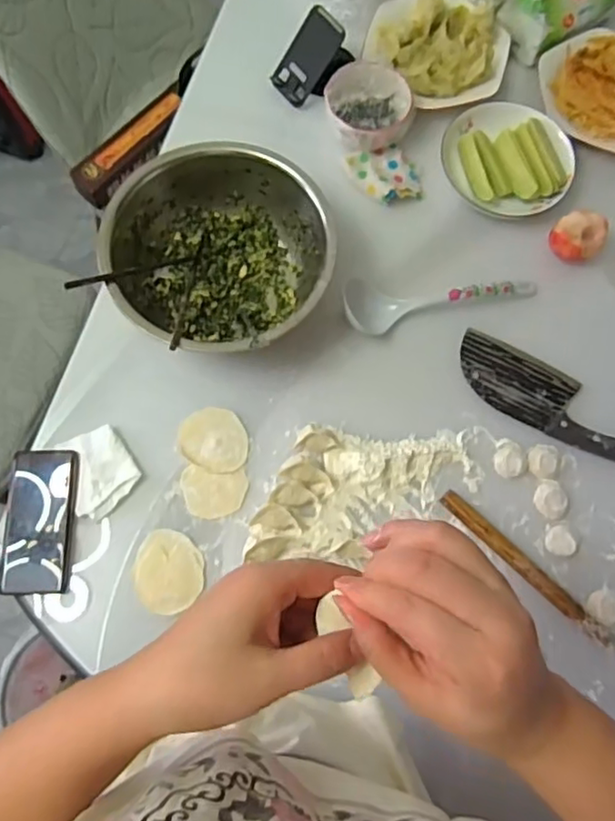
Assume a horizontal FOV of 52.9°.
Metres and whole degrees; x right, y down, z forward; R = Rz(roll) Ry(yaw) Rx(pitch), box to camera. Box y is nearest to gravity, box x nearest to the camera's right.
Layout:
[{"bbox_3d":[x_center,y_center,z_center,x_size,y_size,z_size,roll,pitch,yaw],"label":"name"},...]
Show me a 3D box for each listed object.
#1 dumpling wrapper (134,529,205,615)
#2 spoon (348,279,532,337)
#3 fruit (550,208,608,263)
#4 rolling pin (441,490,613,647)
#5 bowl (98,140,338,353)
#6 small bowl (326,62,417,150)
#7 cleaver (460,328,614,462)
[{"bbox_3d":[-0.154,0.179,0.688,0.074,0.006,0.088,3,74,-1],"label":"dumpling wrapper"},{"bbox_3d":[0.171,-0.146,0.776,0.257,0.048,0.071,-13,74,-5],"label":"spoon"},{"bbox_3d":[0.348,-0.219,0.805,0.063,0.060,0.069,0,74,-1],"label":"fruit"},{"bbox_3d":[0.241,0.174,0.688,0.228,0.023,0.020,43,77,10],"label":"rolling pin"},{"bbox_3d":[-0.100,-0.181,0.734,0.248,0.123,0.243,0,74,-1],"label":"bowl"},{"bbox_3d":[0.083,-0.406,0.833,0.114,0.057,0.104,0,74,-1],"label":"small bowl"},{"bbox_3d":[0.294,-0.019,0.748,0.235,0.017,0.088,28,75,7],"label":"cleaver"}]

